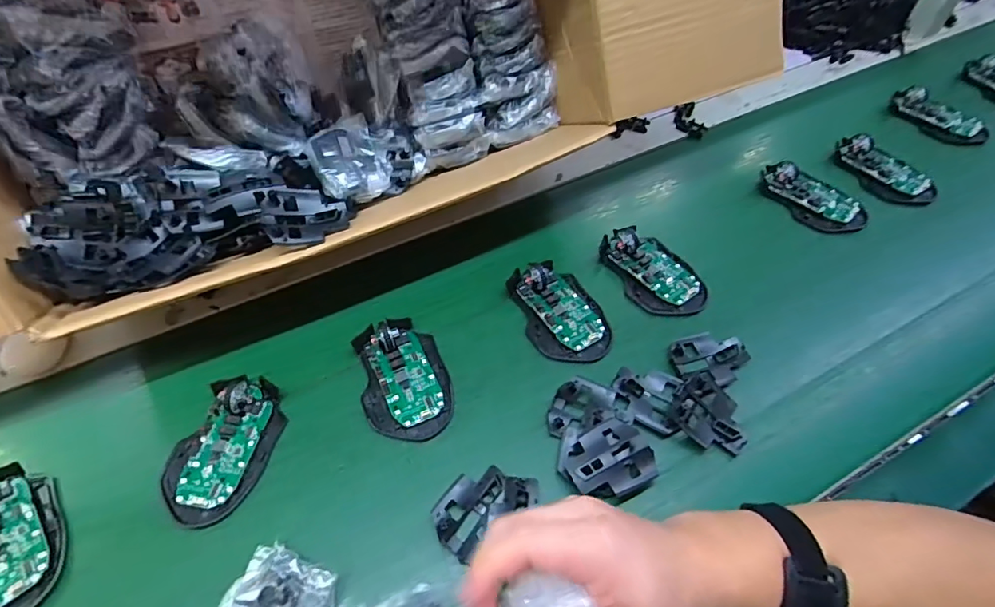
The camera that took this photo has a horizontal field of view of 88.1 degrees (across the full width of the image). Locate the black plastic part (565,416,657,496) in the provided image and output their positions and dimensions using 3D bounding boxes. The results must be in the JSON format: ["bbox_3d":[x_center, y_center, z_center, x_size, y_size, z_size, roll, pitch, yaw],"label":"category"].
[{"bbox_3d":[0.085,0.118,0.389,0.064,0.020,0.052,-18,56,-13],"label":"black plastic part"}]

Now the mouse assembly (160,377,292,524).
[{"bbox_3d":[-0.215,0.108,0.403,0.071,0.026,0.114,15,55,10],"label":"mouse assembly"}]

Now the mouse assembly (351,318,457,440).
[{"bbox_3d":[-0.082,0.060,0.440,0.072,0.030,0.114,-17,55,-13],"label":"mouse assembly"}]

